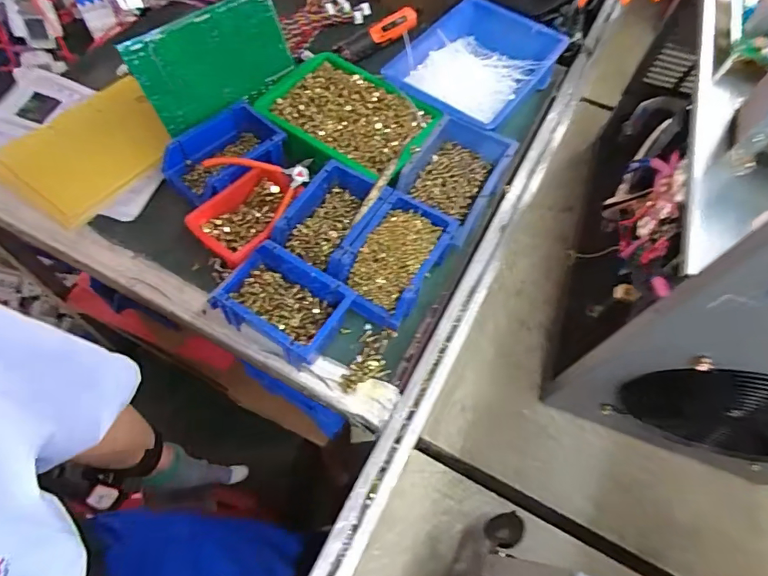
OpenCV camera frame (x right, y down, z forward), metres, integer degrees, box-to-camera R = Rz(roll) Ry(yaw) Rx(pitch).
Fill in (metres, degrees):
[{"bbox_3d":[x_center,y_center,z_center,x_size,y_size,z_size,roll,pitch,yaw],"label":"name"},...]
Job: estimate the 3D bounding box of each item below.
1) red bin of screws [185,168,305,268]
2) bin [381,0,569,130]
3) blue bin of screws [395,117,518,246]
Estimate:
[{"bbox_3d":[-0.182,-0.096,0.632,0.103,0.064,0.150,42,68,17],"label":"red bin of screws"},{"bbox_3d":[0.154,-0.369,0.782,0.204,0.075,0.281,34,66,14],"label":"bin"},{"bbox_3d":[0.101,-0.163,0.666,0.120,0.047,0.180,29,65,12],"label":"blue bin of screws"}]

